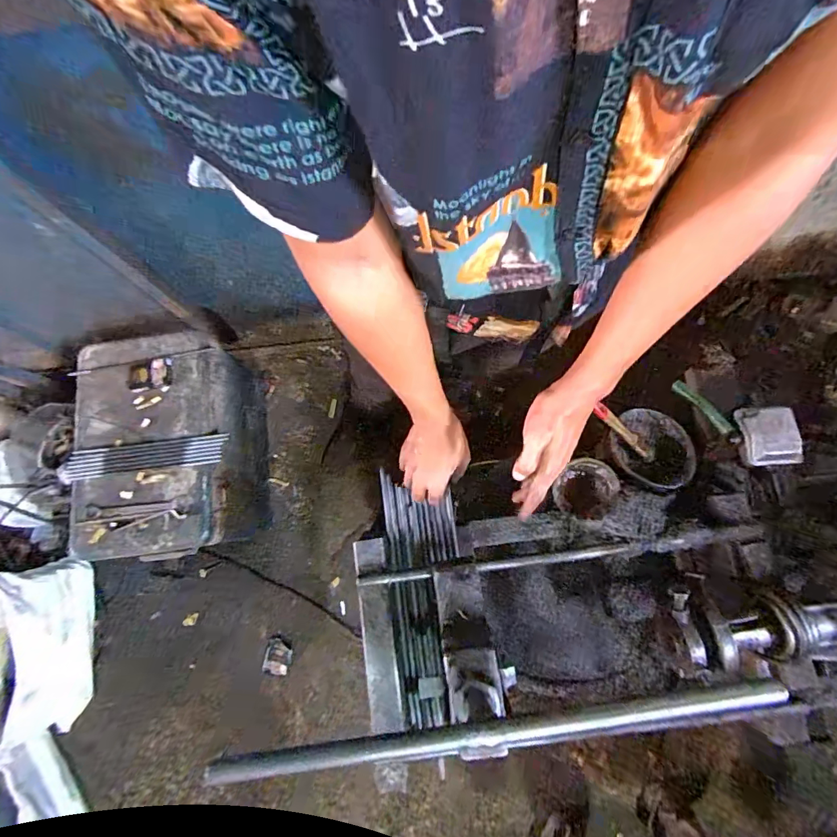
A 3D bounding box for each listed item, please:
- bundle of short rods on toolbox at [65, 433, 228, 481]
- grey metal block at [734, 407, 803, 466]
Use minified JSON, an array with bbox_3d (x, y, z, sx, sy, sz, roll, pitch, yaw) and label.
[{"bbox_3d":[-0.606,0.084,0.990,0.351,0.020,0.065,-7,79,-1],"label":"bundle of short rods on toolbox"},{"bbox_3d":[0.508,0.023,0.650,0.067,0.039,0.088,-6,79,-1],"label":"grey metal block"}]

